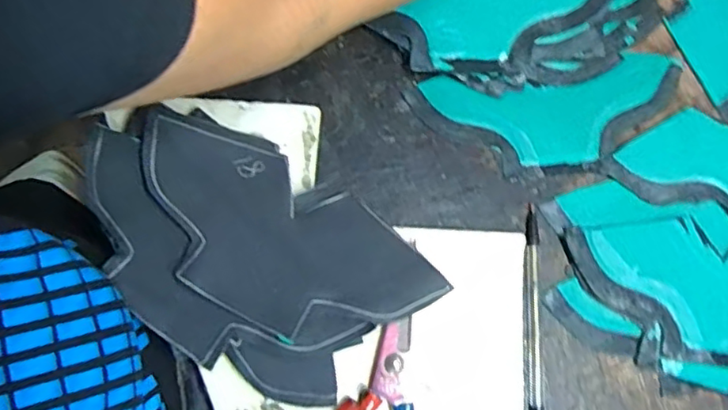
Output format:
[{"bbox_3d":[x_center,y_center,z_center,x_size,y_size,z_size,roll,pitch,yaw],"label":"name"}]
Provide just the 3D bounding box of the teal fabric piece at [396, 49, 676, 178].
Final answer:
[{"bbox_3d":[0.133,-0.063,0.418,0.189,0.009,0.075,-8,76,-2],"label":"teal fabric piece"}]

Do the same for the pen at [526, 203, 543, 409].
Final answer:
[{"bbox_3d":[0.109,0.071,0.384,0.009,0.007,0.142,2,76,0],"label":"pen"}]

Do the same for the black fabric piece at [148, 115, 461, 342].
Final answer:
[{"bbox_3d":[-0.050,0.022,0.343,0.181,0.012,0.086,30,79,5],"label":"black fabric piece"}]

